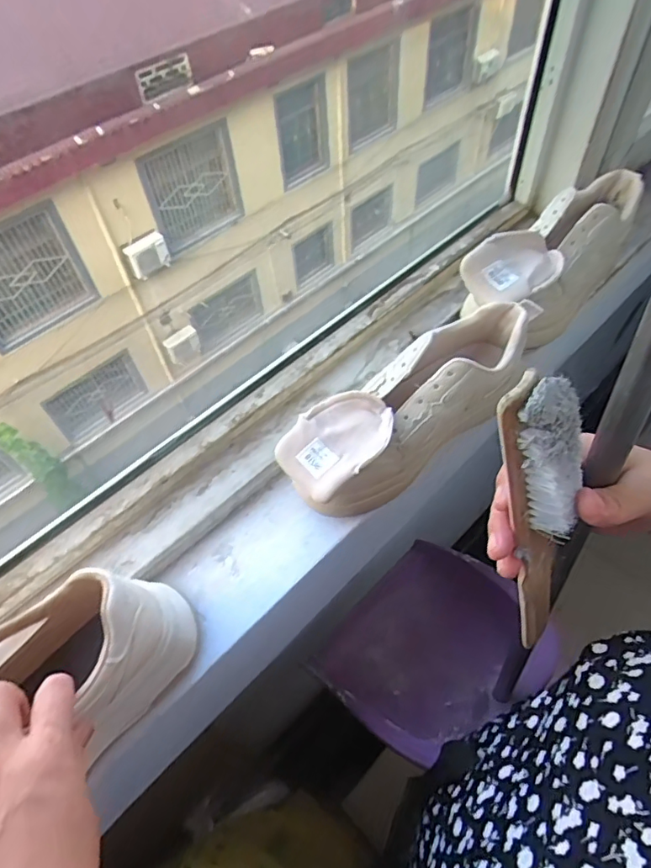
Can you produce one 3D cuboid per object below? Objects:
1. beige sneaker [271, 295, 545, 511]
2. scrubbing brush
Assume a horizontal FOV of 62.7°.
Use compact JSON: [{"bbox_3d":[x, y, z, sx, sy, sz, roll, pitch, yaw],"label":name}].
[{"bbox_3d":[0.083,-0.030,0.473,0.267,0.078,0.093,-35,60,-18],"label":"beige sneaker"},{"bbox_3d":[0.125,0.054,0.306,0.041,0.192,0.027,-24,37,-12],"label":"scrubbing brush"}]

